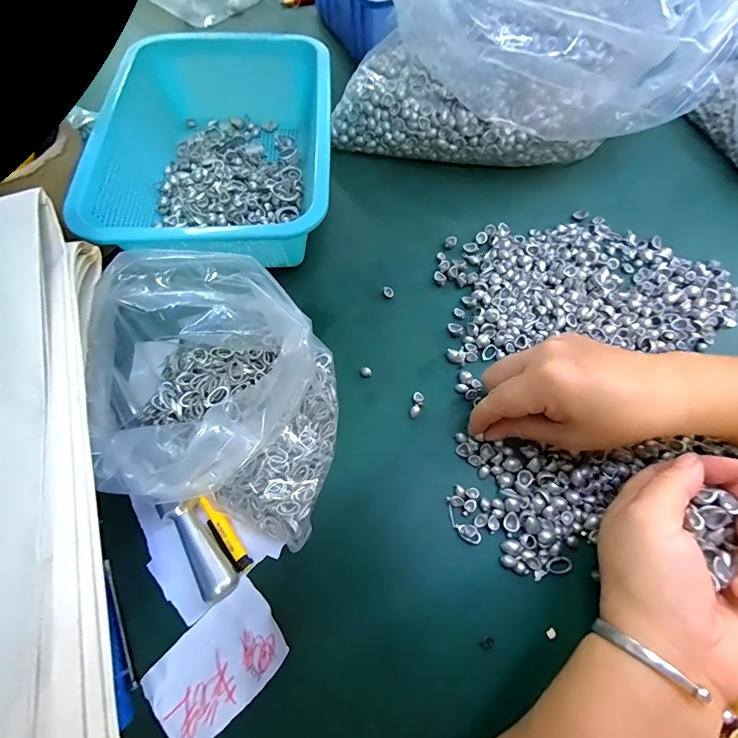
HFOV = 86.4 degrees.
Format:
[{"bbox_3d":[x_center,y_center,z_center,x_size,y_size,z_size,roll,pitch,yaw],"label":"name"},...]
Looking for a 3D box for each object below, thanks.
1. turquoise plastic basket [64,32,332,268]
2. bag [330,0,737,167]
[{"bbox_3d":[-0.138,-0.207,0.370,0.180,0.078,0.259,-5,67,-3],"label":"turquoise plastic basket"},{"bbox_3d":[0.146,-0.322,0.375,0.343,0.159,0.201,9,67,3],"label":"bag"}]

